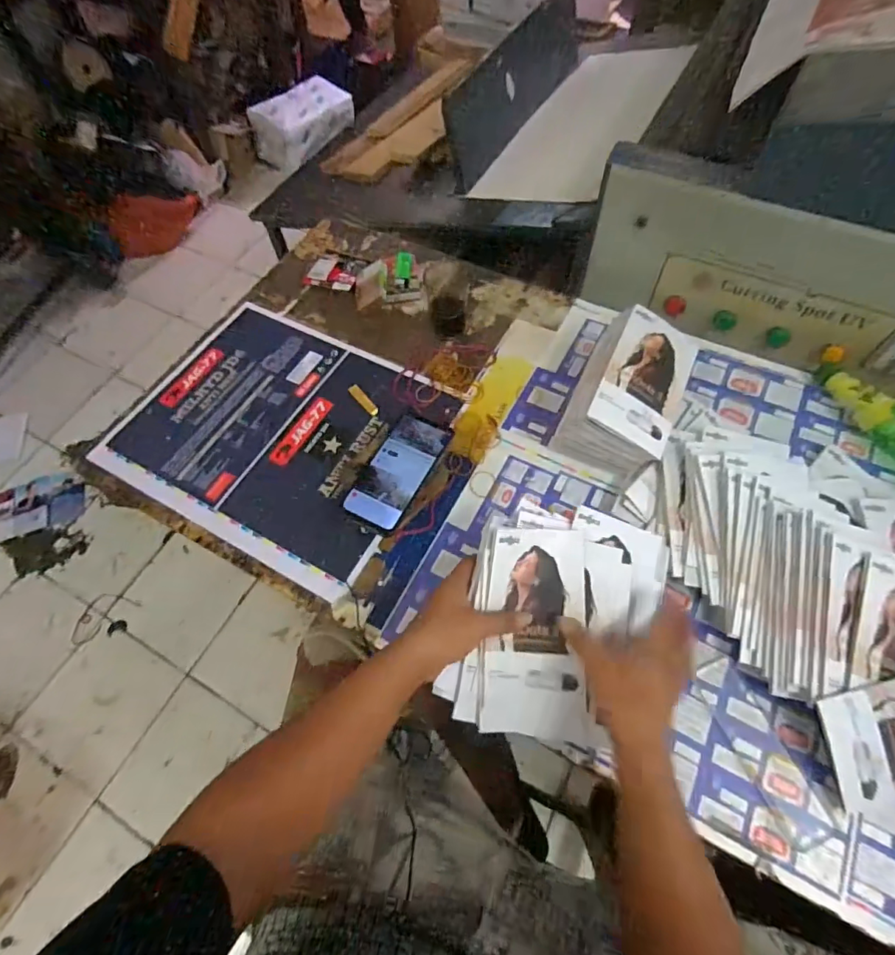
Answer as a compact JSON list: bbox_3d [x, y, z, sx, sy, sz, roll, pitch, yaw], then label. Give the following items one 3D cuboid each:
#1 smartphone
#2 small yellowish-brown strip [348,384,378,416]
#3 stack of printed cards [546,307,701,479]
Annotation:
[{"bbox_3d":[-0.060,-0.010,0.598,0.074,0.012,0.153,23,66,14],"label":"smartphone"},{"bbox_3d":[-0.119,-0.111,0.713,0.015,0.004,0.062,-38,67,-15],"label":"small yellowish-brown strip"},{"bbox_3d":[0.223,-0.102,0.630,0.123,0.113,0.187,23,66,14],"label":"stack of printed cards"}]

